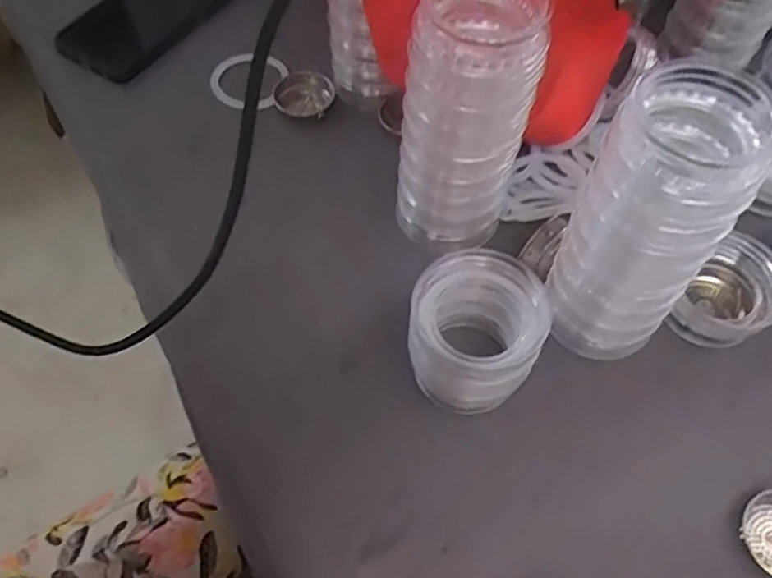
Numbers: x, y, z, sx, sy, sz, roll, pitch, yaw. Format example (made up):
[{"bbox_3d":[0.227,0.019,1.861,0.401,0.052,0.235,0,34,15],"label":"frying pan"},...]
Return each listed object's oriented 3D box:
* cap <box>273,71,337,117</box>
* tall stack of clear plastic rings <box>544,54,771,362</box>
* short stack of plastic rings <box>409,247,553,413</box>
[{"bbox_3d":[-0.062,-0.146,0.487,0.045,0.014,0.039,40,82,23],"label":"cap"},{"bbox_3d":[0.133,-0.031,0.333,0.065,0.168,0.064,35,64,18],"label":"tall stack of clear plastic rings"},{"bbox_3d":[0.049,0.025,0.356,0.067,0.073,0.065,25,62,13],"label":"short stack of plastic rings"}]

